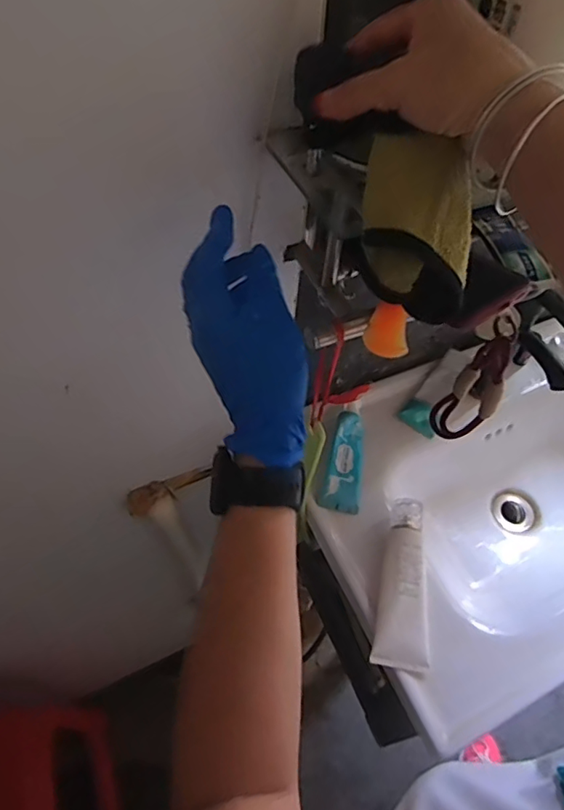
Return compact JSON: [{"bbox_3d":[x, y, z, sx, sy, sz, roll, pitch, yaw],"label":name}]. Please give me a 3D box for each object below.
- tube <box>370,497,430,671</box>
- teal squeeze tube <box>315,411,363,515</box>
[{"bbox_3d":[0.130,0.185,0.570,0.058,0.034,0.170,7,52,2],"label":"tube"},{"bbox_3d":[0.075,0.068,0.657,0.049,0.022,0.125,10,68,4],"label":"teal squeeze tube"}]

